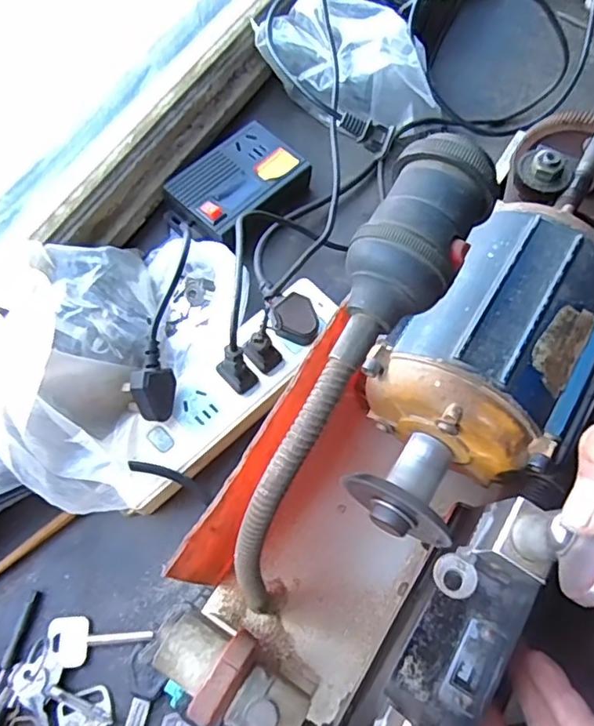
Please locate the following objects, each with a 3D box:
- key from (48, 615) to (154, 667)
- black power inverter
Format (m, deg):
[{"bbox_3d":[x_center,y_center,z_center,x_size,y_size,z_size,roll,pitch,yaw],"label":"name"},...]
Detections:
[{"bbox_3d":[-0.119,0.168,0.353,0.061,0.004,0.026,0,69,-4],"label":"key"},{"bbox_3d":[-0.048,-0.138,0.462,0.067,0.035,0.104,41,72,12],"label":"black power inverter"}]

